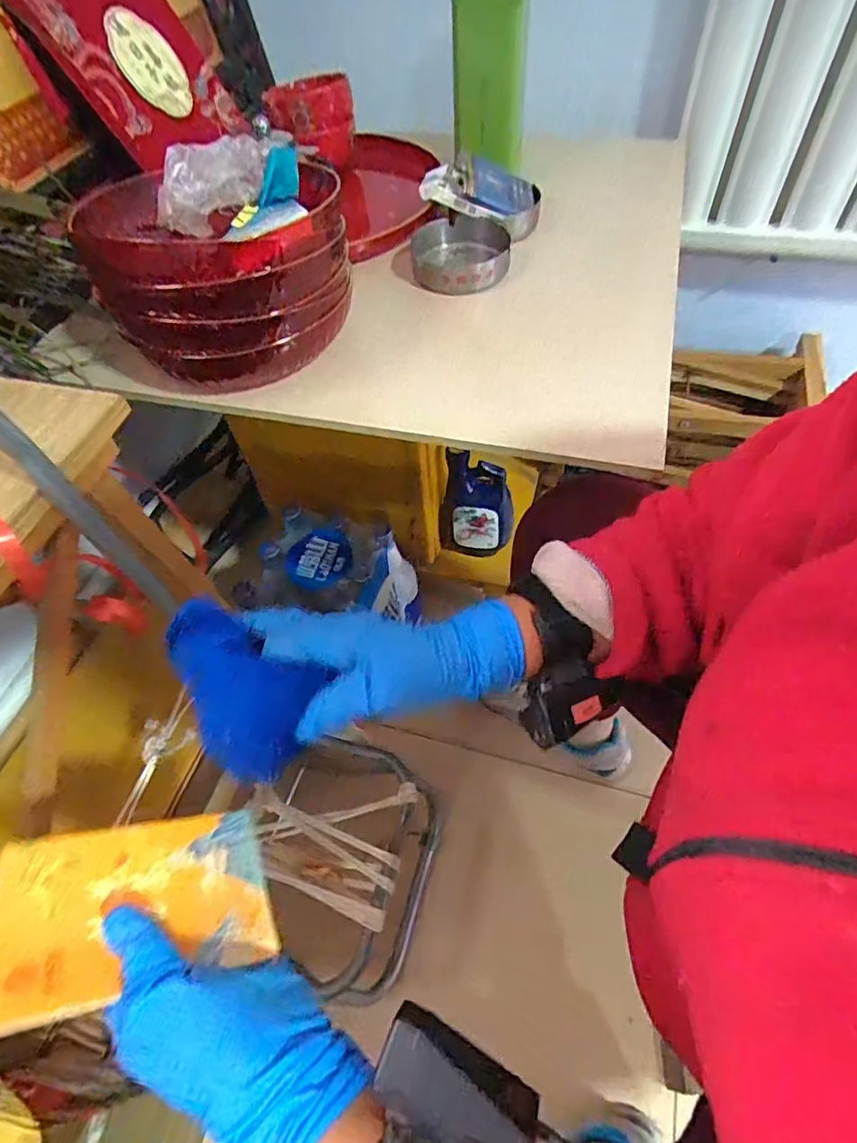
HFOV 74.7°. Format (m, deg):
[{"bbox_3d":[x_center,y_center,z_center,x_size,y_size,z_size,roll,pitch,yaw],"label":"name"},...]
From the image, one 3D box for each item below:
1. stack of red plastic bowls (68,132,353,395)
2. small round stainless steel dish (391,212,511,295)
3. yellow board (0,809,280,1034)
[{"bbox_3d":[-0.161,-0.265,0.474,0.180,0.114,0.198,-4,55,3],"label":"stack of red plastic bowls"},{"bbox_3d":[0.023,-0.323,0.577,0.118,0.031,0.109,1,56,6],"label":"small round stainless steel dish"},{"bbox_3d":[-0.161,0.182,0.313,0.135,0.007,0.093,5,30,-33],"label":"yellow board"}]

